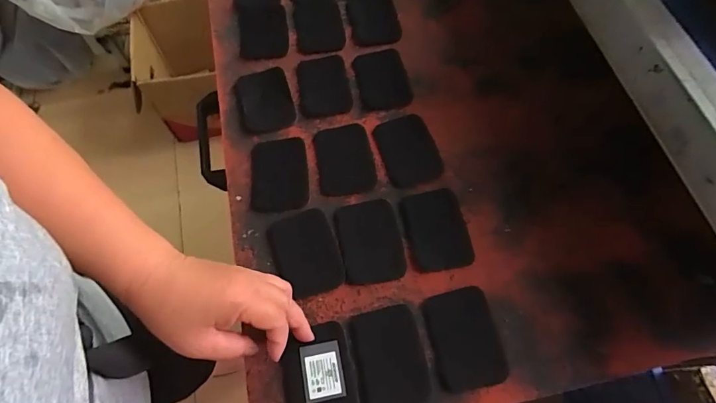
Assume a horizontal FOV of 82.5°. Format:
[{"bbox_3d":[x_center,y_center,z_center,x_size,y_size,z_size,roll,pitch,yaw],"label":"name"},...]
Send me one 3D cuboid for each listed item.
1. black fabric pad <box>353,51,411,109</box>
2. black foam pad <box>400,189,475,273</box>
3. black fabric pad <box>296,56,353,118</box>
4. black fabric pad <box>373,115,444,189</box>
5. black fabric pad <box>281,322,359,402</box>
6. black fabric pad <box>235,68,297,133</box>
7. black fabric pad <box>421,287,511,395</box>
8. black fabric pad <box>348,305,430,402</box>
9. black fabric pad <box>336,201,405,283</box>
[{"bbox_3d":[0.031,-0.154,0.511,0.062,0.004,0.089,-12,66,-4],"label":"black fabric pad"},{"bbox_3d":[0.083,0.030,0.430,0.062,0.004,0.085,-12,66,-5],"label":"black foam pad"},{"bbox_3d":[-0.043,-0.144,0.508,0.063,0.004,0.087,-8,66,-3],"label":"black fabric pad"},{"bbox_3d":[0.059,-0.059,0.471,0.065,0.004,0.091,-16,67,-6],"label":"black fabric pad"},{"bbox_3d":[-0.036,0.160,0.372,0.064,0.007,0.086,-10,66,-4],"label":"black fabric pad"},{"bbox_3d":[-0.113,-0.123,0.501,0.065,0.004,0.087,-16,67,-7],"label":"black fabric pad"},{"bbox_3d":[0.100,0.128,0.383,0.061,0.009,0.087,-11,66,-4],"label":"black fabric pad"},{"bbox_3d":[0.029,0.145,0.378,0.065,0.004,0.087,-10,66,-4],"label":"black fabric pad"},{"bbox_3d":[0.013,0.042,0.425,0.064,0.004,0.085,-10,66,-4],"label":"black fabric pad"}]

